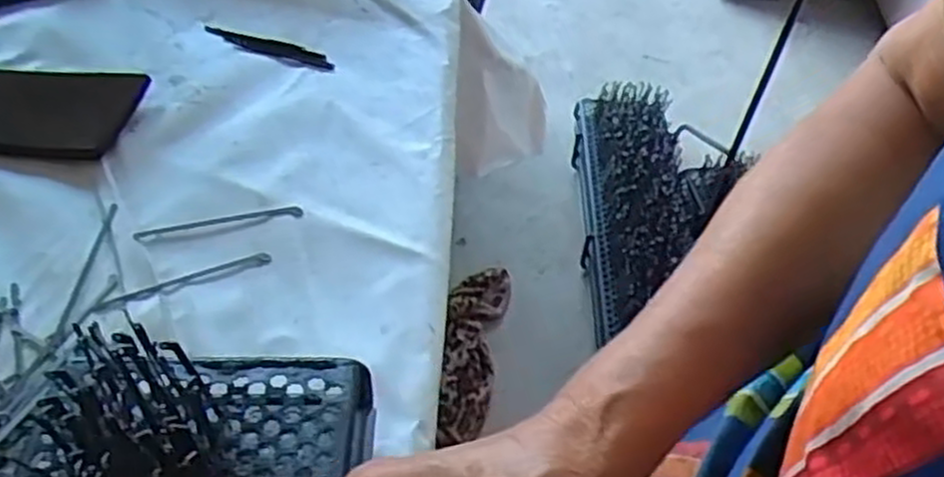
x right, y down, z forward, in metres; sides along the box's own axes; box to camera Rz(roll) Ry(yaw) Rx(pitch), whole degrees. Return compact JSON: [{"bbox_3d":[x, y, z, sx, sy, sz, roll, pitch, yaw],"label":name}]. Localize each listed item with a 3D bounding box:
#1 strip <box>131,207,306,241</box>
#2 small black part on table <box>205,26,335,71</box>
[{"bbox_3d":[-0.173,-0.011,0.546,0.111,0.004,0.009,-8,50,-9],"label":"strip"},{"bbox_3d":[-0.172,-0.161,0.678,0.122,0.006,0.023,20,52,14],"label":"small black part on table"}]

